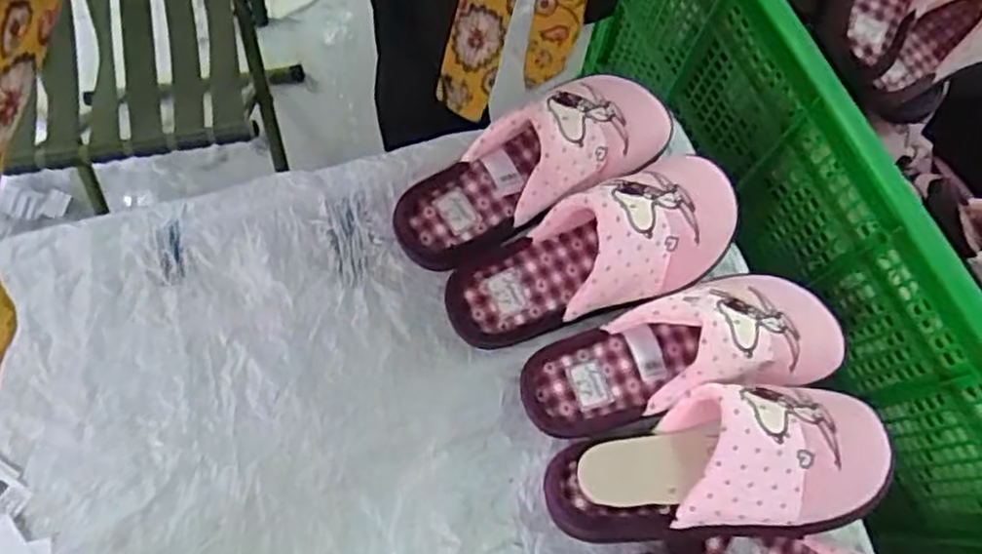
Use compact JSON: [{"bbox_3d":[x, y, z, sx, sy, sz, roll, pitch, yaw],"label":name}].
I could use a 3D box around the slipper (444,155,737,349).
[{"bbox_3d":[0.086,-0.021,0.559,0.240,0.073,0.099,-29,75,-10],"label":"slipper"}]

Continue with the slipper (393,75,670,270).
[{"bbox_3d":[0.034,-0.093,0.585,0.244,0.079,0.084,-28,75,-10],"label":"slipper"}]

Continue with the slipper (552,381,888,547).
[{"bbox_3d":[0.162,0.125,0.510,0.241,0.064,0.103,-1,72,-2],"label":"slipper"}]

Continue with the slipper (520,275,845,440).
[{"bbox_3d":[0.145,0.052,0.539,0.246,0.064,0.094,-16,73,-7],"label":"slipper"}]

